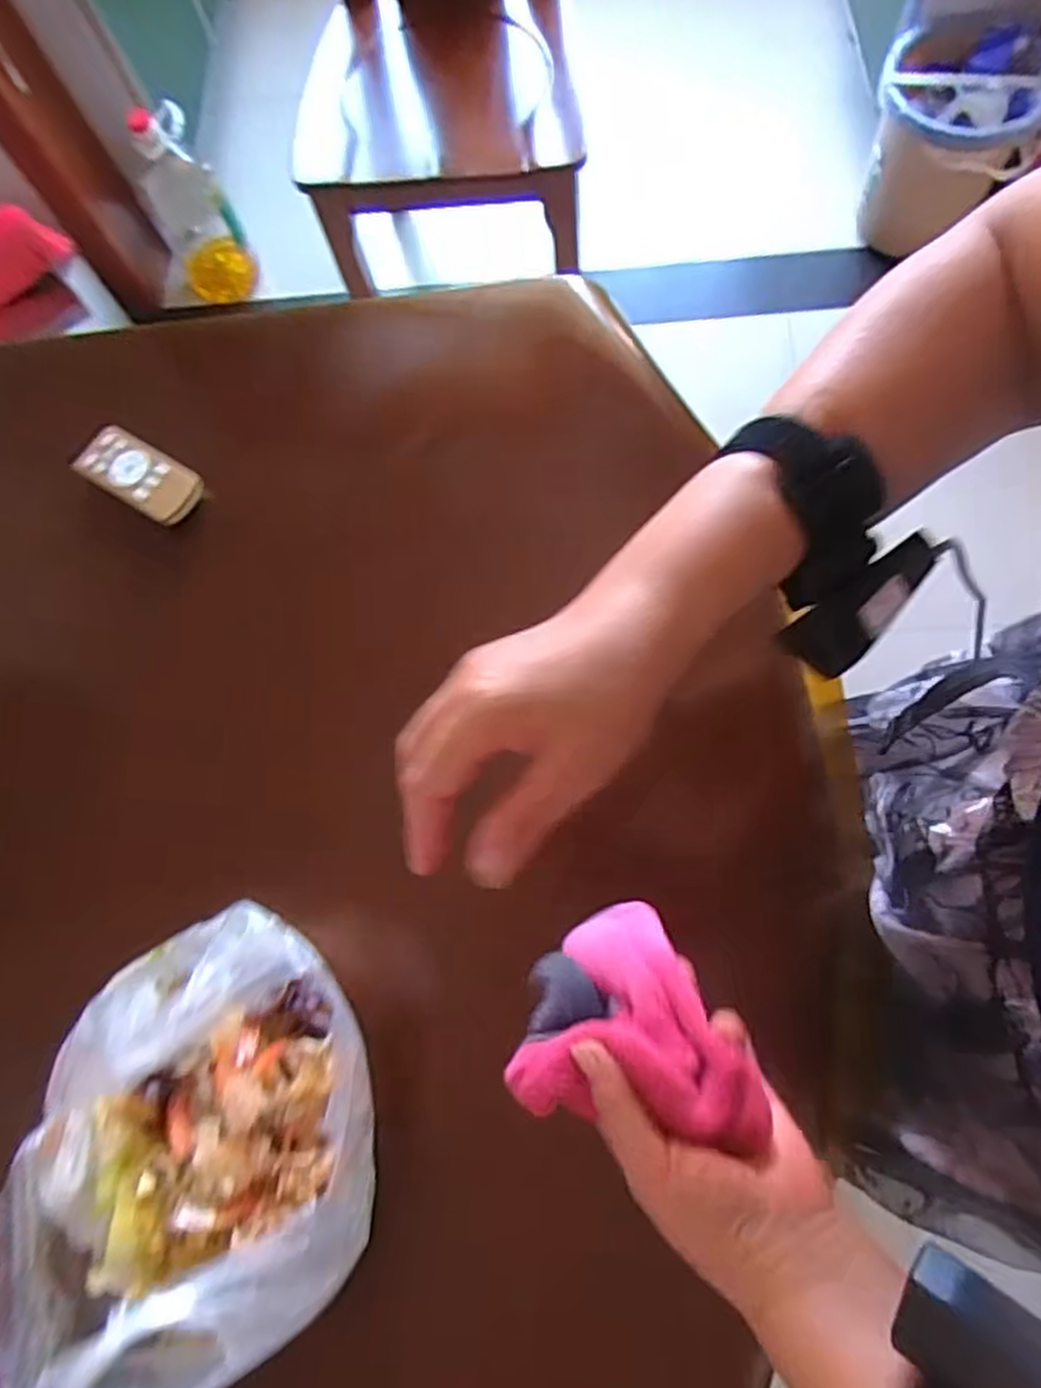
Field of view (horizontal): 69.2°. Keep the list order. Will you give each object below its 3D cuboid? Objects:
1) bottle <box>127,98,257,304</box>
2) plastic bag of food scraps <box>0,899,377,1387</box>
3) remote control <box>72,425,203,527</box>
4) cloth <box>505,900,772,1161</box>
[{"bbox_3d":[-0.632,-0.931,1.444,0.135,0.329,0.108,-28,78,-6],"label":"bottle"},{"bbox_3d":[-0.165,0.209,0.362,0.158,0.128,0.187,-1,76,0],"label":"plastic bag of food scraps"},{"bbox_3d":[-0.317,-0.183,0.620,0.107,0.013,0.049,32,79,8],"label":"remote control"},{"bbox_3d":[0.055,0.153,0.368,0.107,0.075,0.091,7,77,2],"label":"cloth"}]

